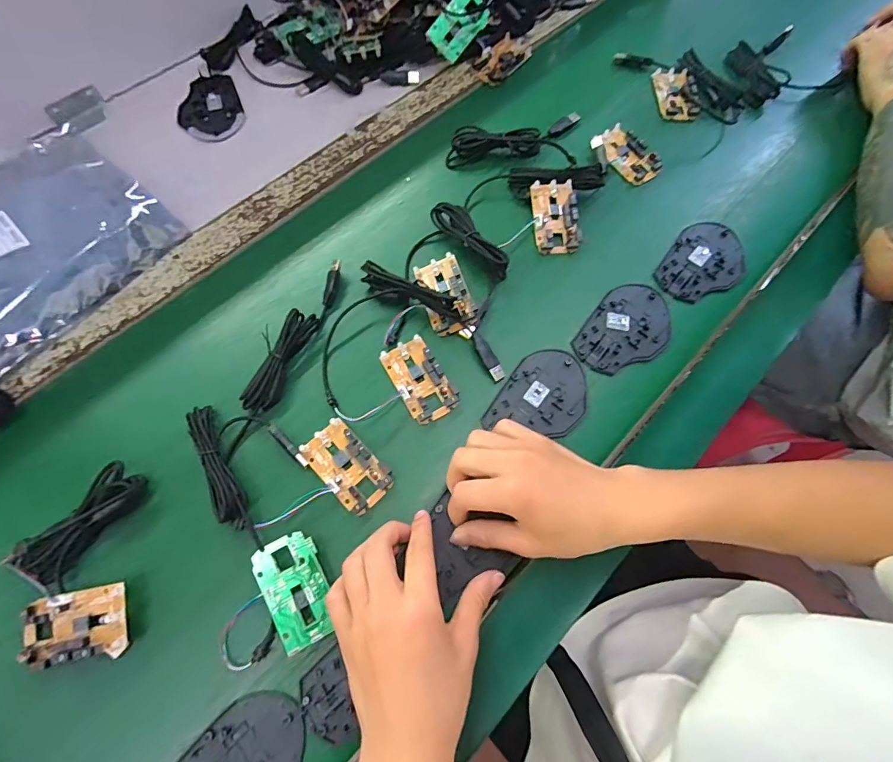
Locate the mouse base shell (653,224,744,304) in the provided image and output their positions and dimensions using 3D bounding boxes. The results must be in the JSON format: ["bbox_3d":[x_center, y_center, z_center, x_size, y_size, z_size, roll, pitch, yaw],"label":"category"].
[{"bbox_3d":[0.265,-0.121,0.455,0.071,0.009,0.109,37,72,12],"label":"mouse base shell"}]

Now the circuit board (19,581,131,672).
[{"bbox_3d":[-0.267,0.177,0.321,0.074,0.021,0.046,-10,69,-6],"label":"circuit board"}]

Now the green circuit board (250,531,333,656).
[{"bbox_3d":[-0.113,0.157,0.335,0.044,0.006,0.077,-24,79,-12],"label":"green circuit board"}]

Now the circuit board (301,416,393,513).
[{"bbox_3d":[-0.084,0.073,0.379,0.045,0.012,0.077,-42,75,-16],"label":"circuit board"}]

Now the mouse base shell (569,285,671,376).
[{"bbox_3d":[0.174,-0.050,0.426,0.071,0.006,0.108,35,72,12],"label":"mouse base shell"}]

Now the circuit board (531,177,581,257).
[{"bbox_3d":[0.114,-0.171,0.464,0.044,0.021,0.076,-5,68,-4],"label":"circuit board"}]

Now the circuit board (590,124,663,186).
[{"bbox_3d":[0.206,-0.257,0.503,0.051,0.016,0.077,-39,74,-15],"label":"circuit board"}]

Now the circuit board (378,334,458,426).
[{"bbox_3d":[-0.024,-0.002,0.400,0.044,0.010,0.078,-29,72,-12],"label":"circuit board"}]

